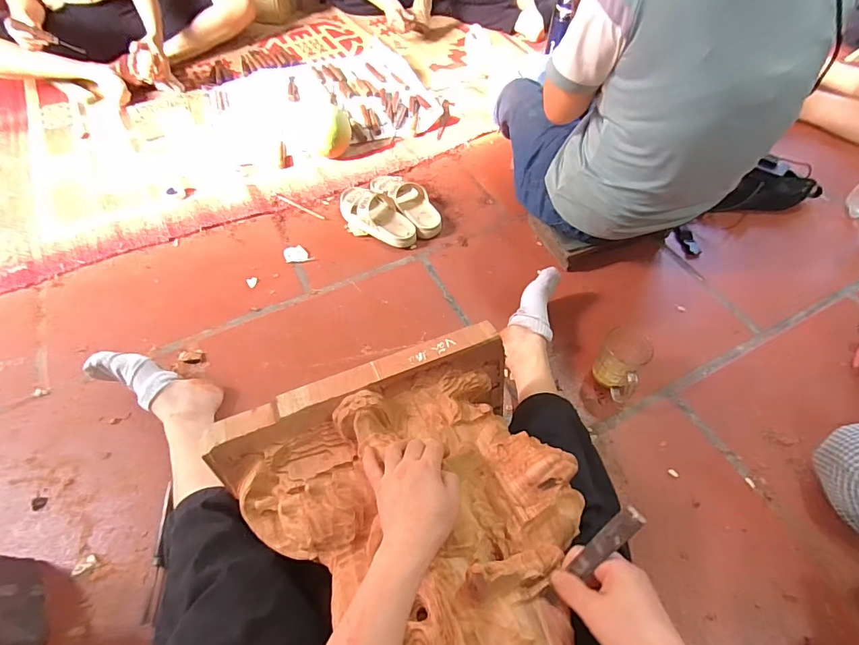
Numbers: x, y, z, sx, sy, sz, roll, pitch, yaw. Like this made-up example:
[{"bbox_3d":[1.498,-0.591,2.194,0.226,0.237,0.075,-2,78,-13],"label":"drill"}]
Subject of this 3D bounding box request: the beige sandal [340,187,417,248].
[{"bbox_3d":[-0.127,-0.257,1.026,0.227,0.064,0.091,32,62,19],"label":"beige sandal"}]

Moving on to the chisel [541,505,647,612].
[{"bbox_3d":[0.155,0.226,0.417,0.021,0.141,0.013,39,24,22],"label":"chisel"}]

